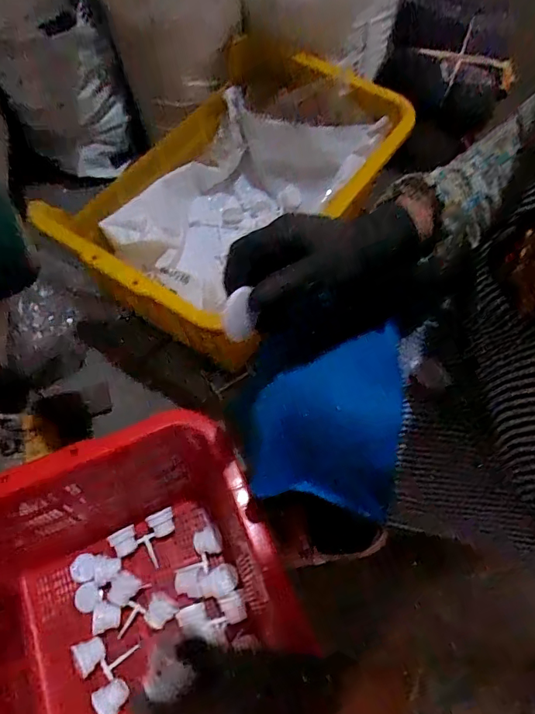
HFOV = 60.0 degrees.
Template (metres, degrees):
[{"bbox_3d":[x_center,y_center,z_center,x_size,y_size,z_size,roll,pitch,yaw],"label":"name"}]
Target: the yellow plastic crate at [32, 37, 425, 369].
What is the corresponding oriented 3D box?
[{"bbox_3d":[-0.064,-0.305,0.955,0.461,0.267,0.642,32,68,15],"label":"yellow plastic crate"}]

